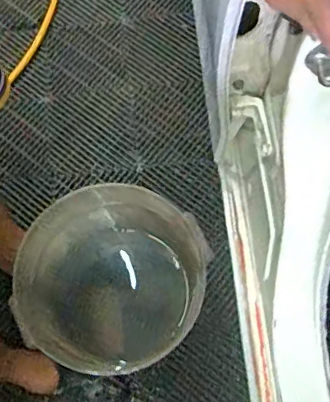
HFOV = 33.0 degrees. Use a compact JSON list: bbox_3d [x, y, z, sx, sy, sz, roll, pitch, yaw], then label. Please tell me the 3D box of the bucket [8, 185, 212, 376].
[{"bbox_3d":[-0.099,0.157,1.074,0.279,0.333,0.304,-1,73,2],"label":"bucket"}]

